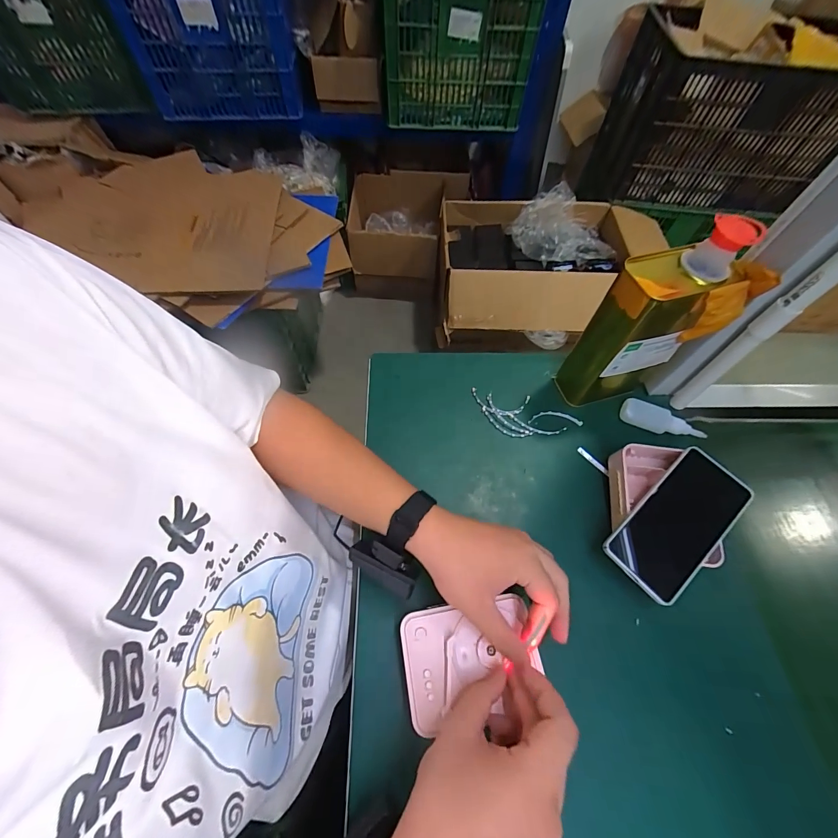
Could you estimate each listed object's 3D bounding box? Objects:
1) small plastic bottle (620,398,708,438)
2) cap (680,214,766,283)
[{"bbox_3d":[0.331,0.003,0.498,0.105,0.025,0.025,21,63,9],"label":"small plastic bottle"},{"bbox_3d":[0.291,-0.165,0.350,0.045,0.046,0.040,41,67,18],"label":"cap"}]

